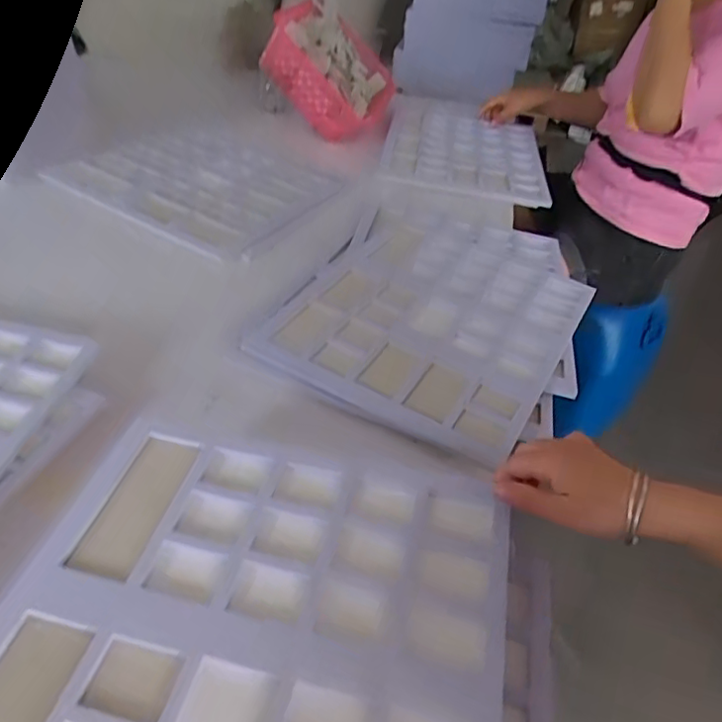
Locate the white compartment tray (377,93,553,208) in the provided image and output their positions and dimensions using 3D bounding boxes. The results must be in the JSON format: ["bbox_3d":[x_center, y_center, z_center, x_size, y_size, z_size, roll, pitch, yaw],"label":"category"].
[{"bbox_3d":[0.243,-0.518,1.381,0.361,0.048,0.520,11,45,0],"label":"white compartment tray"}]

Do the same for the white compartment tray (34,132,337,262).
[{"bbox_3d":[-0.295,-0.330,1.093,0.445,0.036,0.353,25,43,19],"label":"white compartment tray"}]

